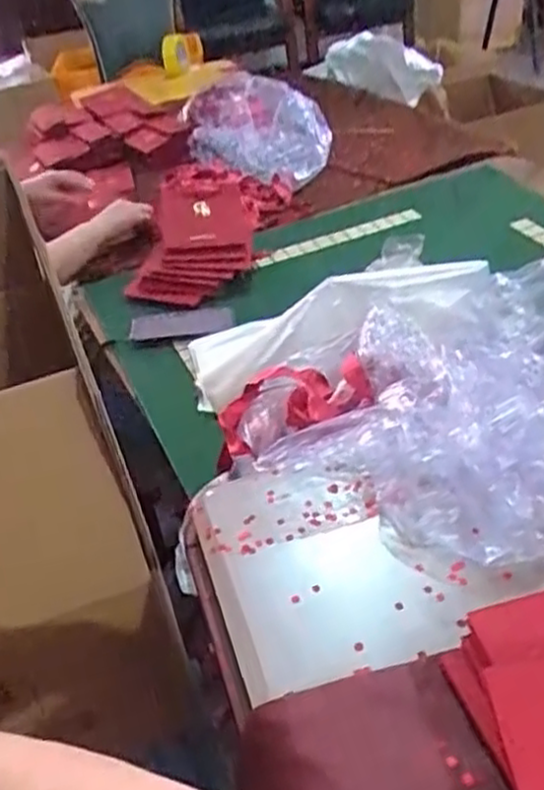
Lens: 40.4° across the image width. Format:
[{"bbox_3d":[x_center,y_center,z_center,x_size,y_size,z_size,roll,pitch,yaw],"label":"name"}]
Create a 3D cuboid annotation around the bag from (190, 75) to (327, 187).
[{"bbox_3d":[-0.029,-0.597,1.642,0.231,0.171,0.323,-27,41,-24],"label":"bag"}]

